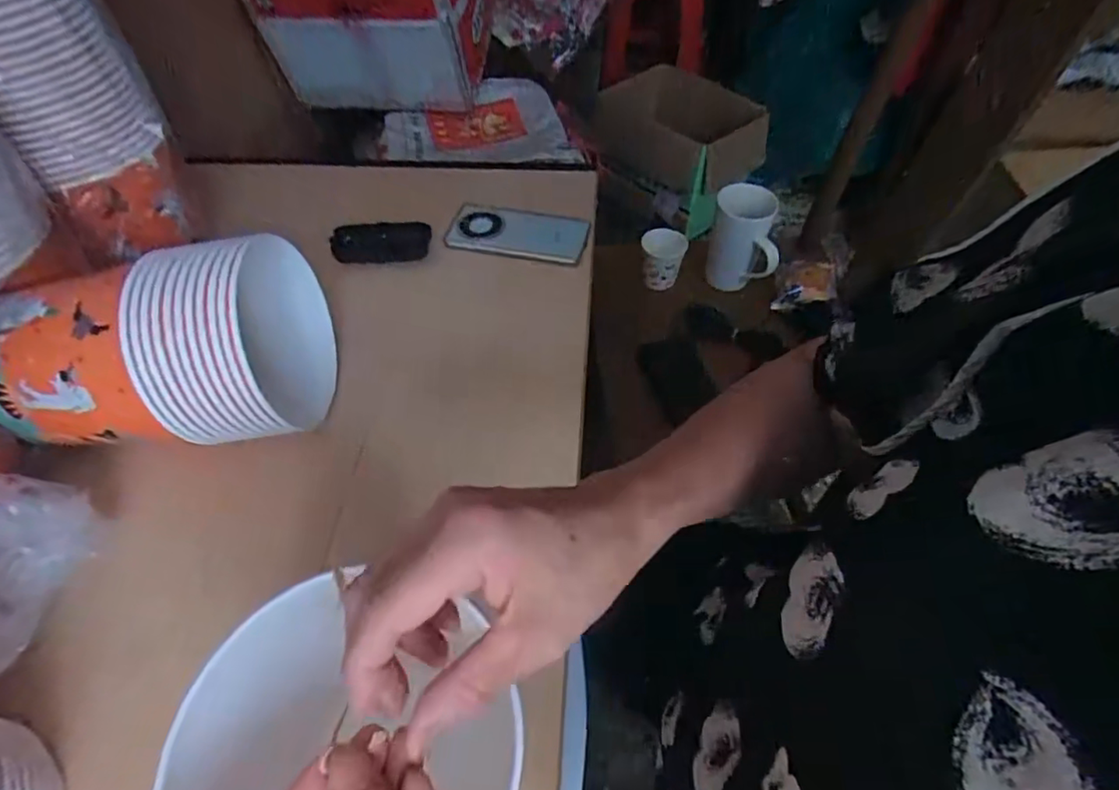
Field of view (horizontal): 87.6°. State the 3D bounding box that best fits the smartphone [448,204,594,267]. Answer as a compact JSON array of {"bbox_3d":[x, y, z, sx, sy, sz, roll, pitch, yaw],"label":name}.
[{"bbox_3d":[-0.049,-0.200,0.709,0.165,0.017,0.078,7,54,1],"label":"smartphone"}]

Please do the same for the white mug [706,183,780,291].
[{"bbox_3d":[0.277,-0.241,0.891,0.092,0.115,0.077,3,53,2],"label":"white mug"}]

